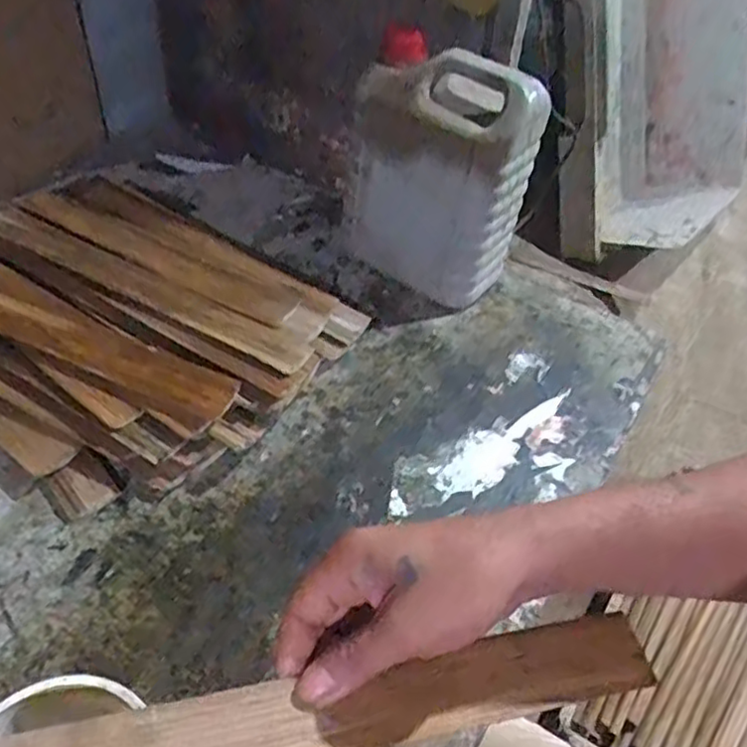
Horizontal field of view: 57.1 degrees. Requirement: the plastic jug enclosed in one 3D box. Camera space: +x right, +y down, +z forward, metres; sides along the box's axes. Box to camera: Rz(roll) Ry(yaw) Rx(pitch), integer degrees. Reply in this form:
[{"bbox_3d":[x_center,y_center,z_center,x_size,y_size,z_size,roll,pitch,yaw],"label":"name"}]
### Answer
[{"bbox_3d":[0.064,-0.194,0.699,0.165,0.244,0.097,34,51,28],"label":"plastic jug"}]

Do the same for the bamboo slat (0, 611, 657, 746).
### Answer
[{"bbox_3d":[-0.014,0.161,0.330,0.329,0.006,0.039,-4,52,-17],"label":"bamboo slat"}]

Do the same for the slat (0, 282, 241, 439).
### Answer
[{"bbox_3d":[-0.278,-0.037,0.585,0.354,0.009,0.050,22,63,14],"label":"slat"}]

